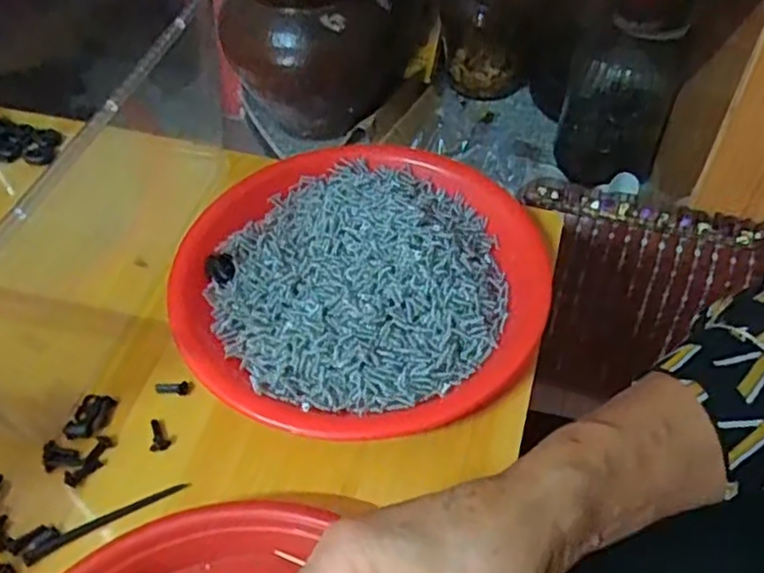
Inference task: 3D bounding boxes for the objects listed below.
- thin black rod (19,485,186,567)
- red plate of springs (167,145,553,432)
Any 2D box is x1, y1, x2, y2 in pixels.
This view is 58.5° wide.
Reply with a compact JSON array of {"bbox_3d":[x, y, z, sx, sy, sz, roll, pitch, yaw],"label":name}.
[{"bbox_3d":[-0.142,0.119,0.350,0.082,0.004,0.009,-25,54,-16],"label":"thin black rod"},{"bbox_3d":[-0.012,-0.011,0.424,0.225,0.024,0.207,-1,51,2],"label":"red plate of springs"}]

